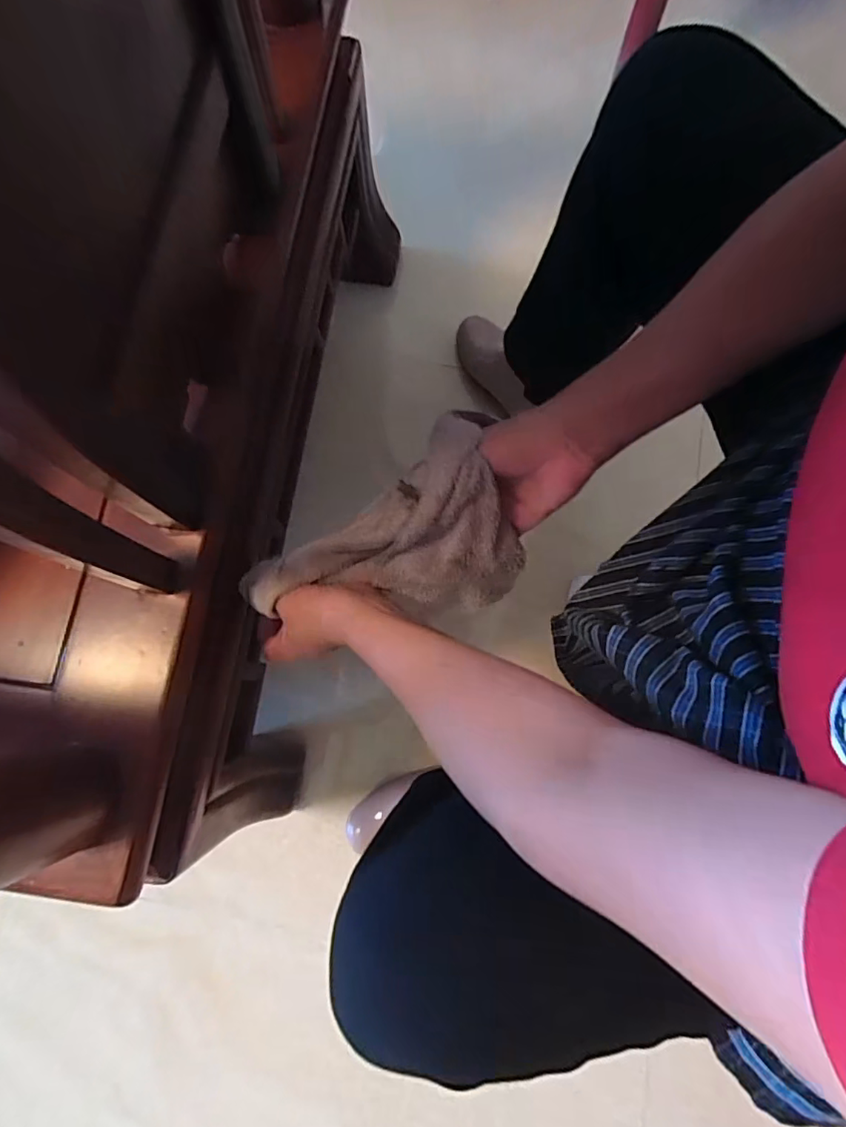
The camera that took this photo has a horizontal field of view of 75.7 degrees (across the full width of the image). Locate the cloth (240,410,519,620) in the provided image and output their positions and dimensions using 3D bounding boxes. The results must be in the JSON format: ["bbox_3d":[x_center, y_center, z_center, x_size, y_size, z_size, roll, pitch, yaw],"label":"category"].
[{"bbox_3d":[-0.019,0.002,0.437,0.232,0.049,0.136,-32,119,27],"label":"cloth"}]

